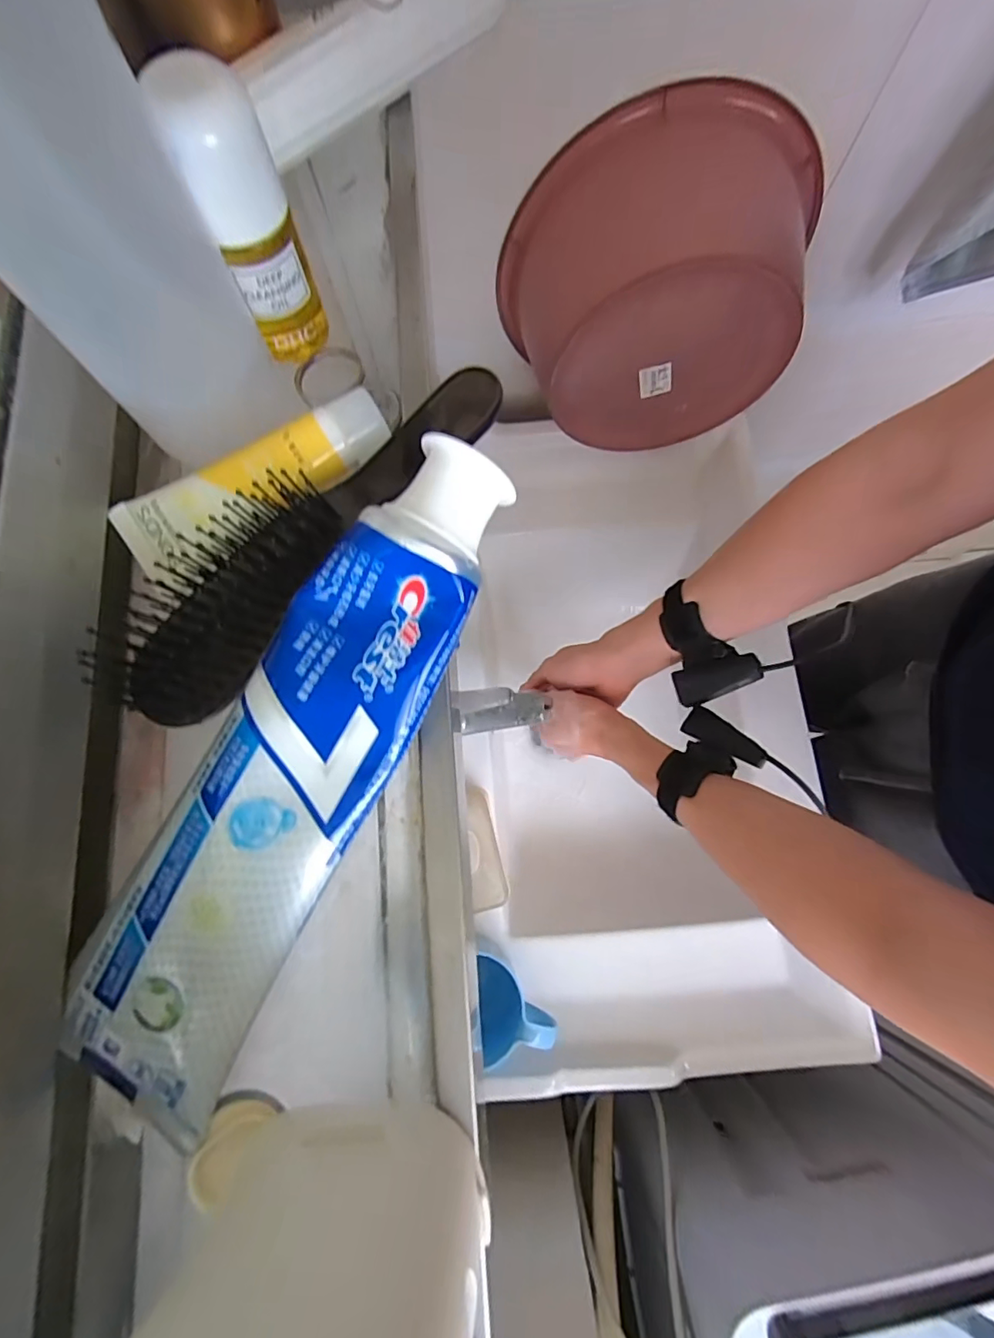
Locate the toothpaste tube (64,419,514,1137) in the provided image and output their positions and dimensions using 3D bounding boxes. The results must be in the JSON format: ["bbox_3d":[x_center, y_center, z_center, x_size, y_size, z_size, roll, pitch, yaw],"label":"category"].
[{"bbox_3d":[-0.054,0.025,0.139,0.044,0.029,0.185,28,80,6],"label":"toothpaste tube"}]

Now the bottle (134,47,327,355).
[{"bbox_3d":[-0.073,-0.133,0.159,0.023,0.075,0.022,-18,78,-3],"label":"bottle"}]

